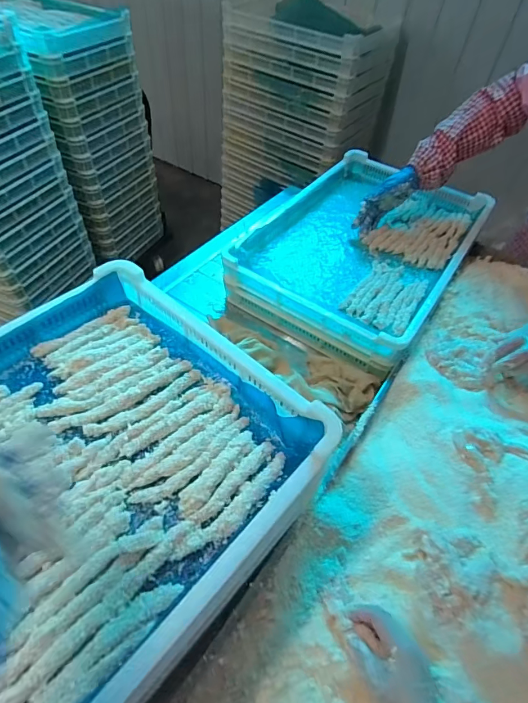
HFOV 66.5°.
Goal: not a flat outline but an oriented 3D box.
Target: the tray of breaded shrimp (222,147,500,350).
[{"bbox_3d":[0.224,-0.253,0.903,0.409,0.068,0.598,31,55,19],"label":"tray of breaded shrimp"}]

